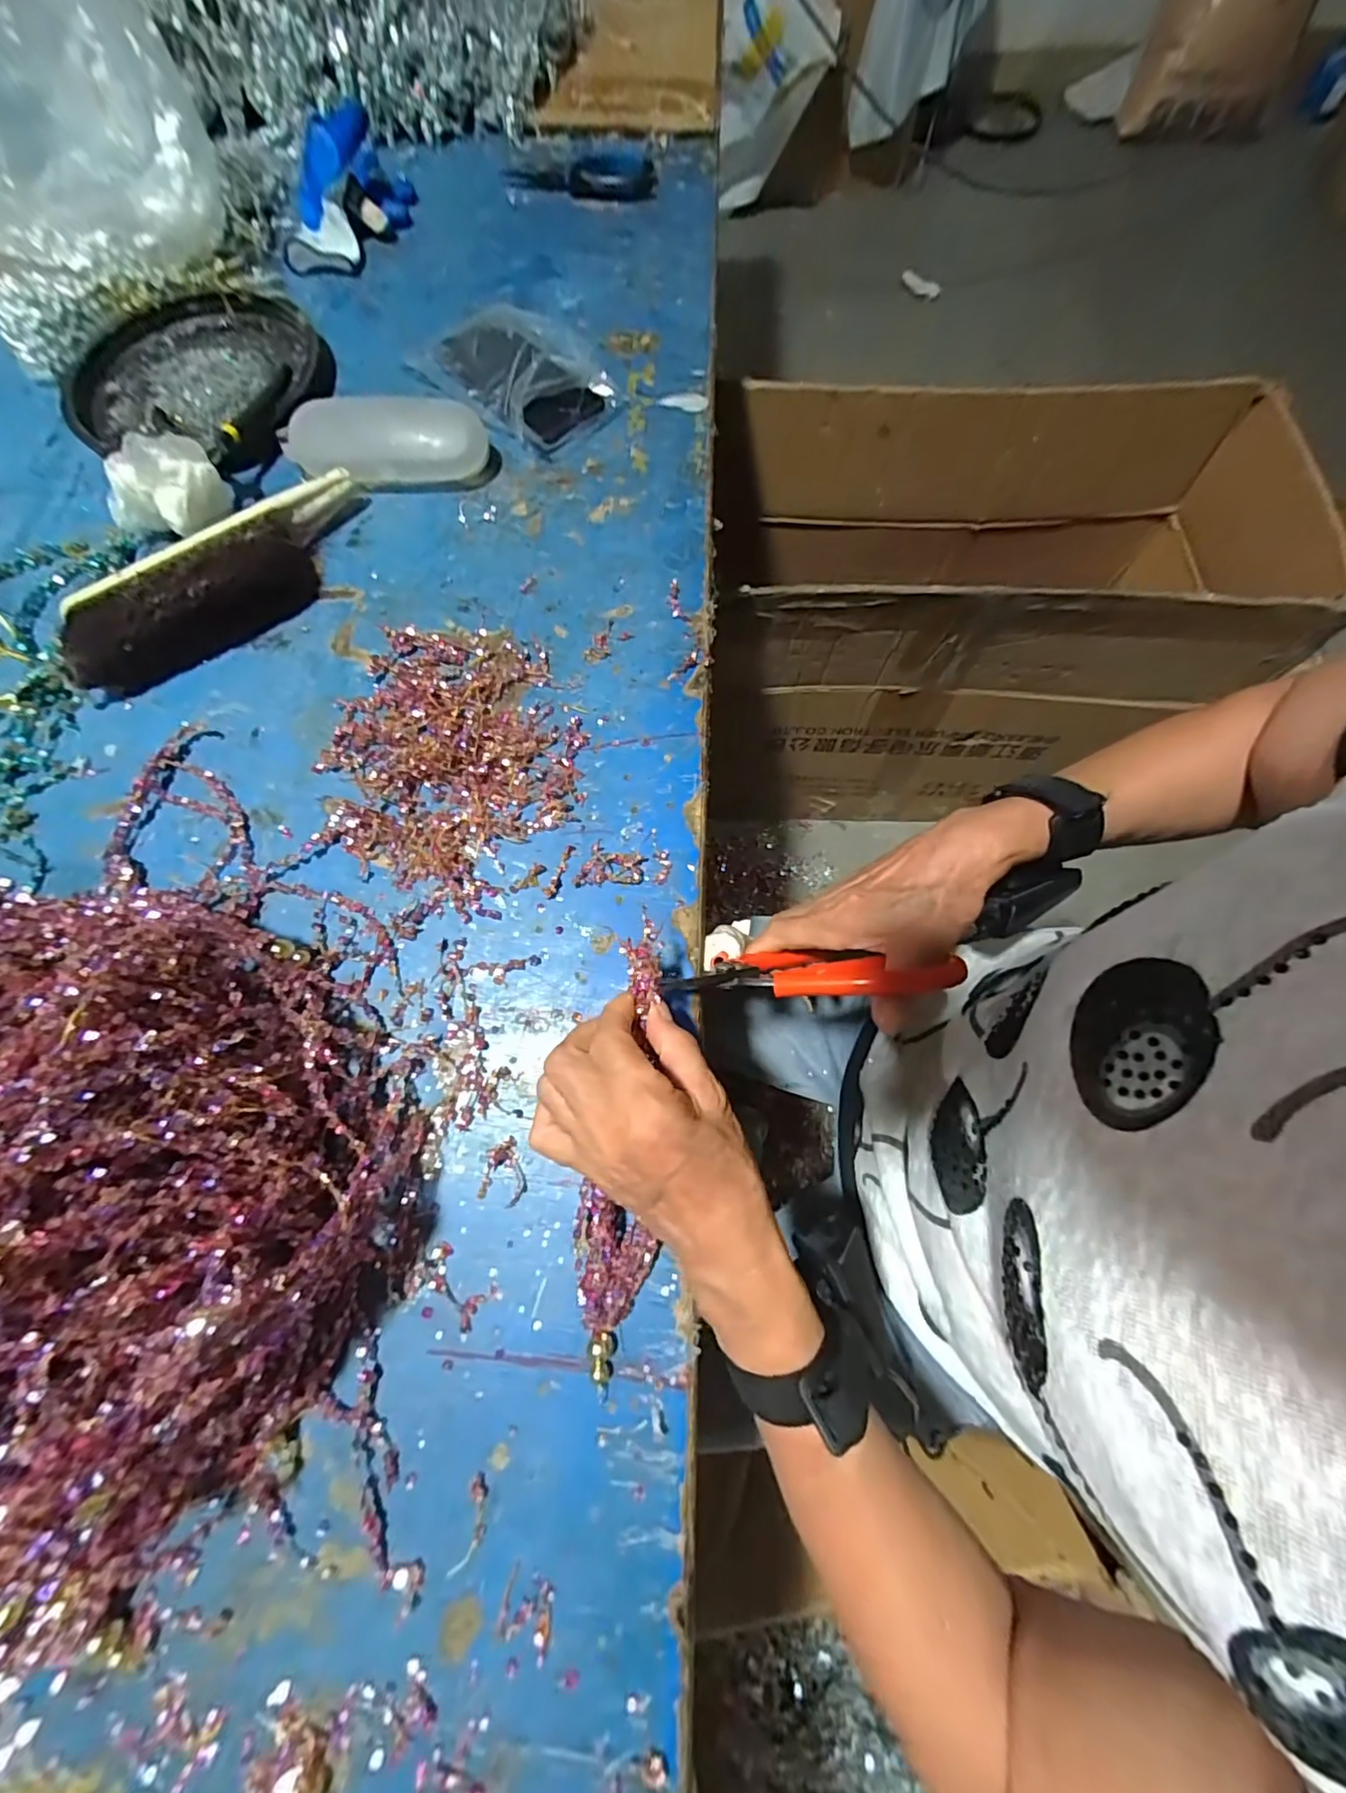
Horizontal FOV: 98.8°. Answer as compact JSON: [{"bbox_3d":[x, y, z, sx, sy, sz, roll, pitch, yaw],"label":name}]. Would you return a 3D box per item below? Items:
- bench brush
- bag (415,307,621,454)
[{"bbox_3d":[-0.334,-0.239,0.431,0.244,0.045,0.076,-39,76,-11],"label":"bench brush"},{"bbox_3d":[-0.142,-0.483,0.514,0.110,0.040,0.202,-44,76,-12],"label":"bag"}]

